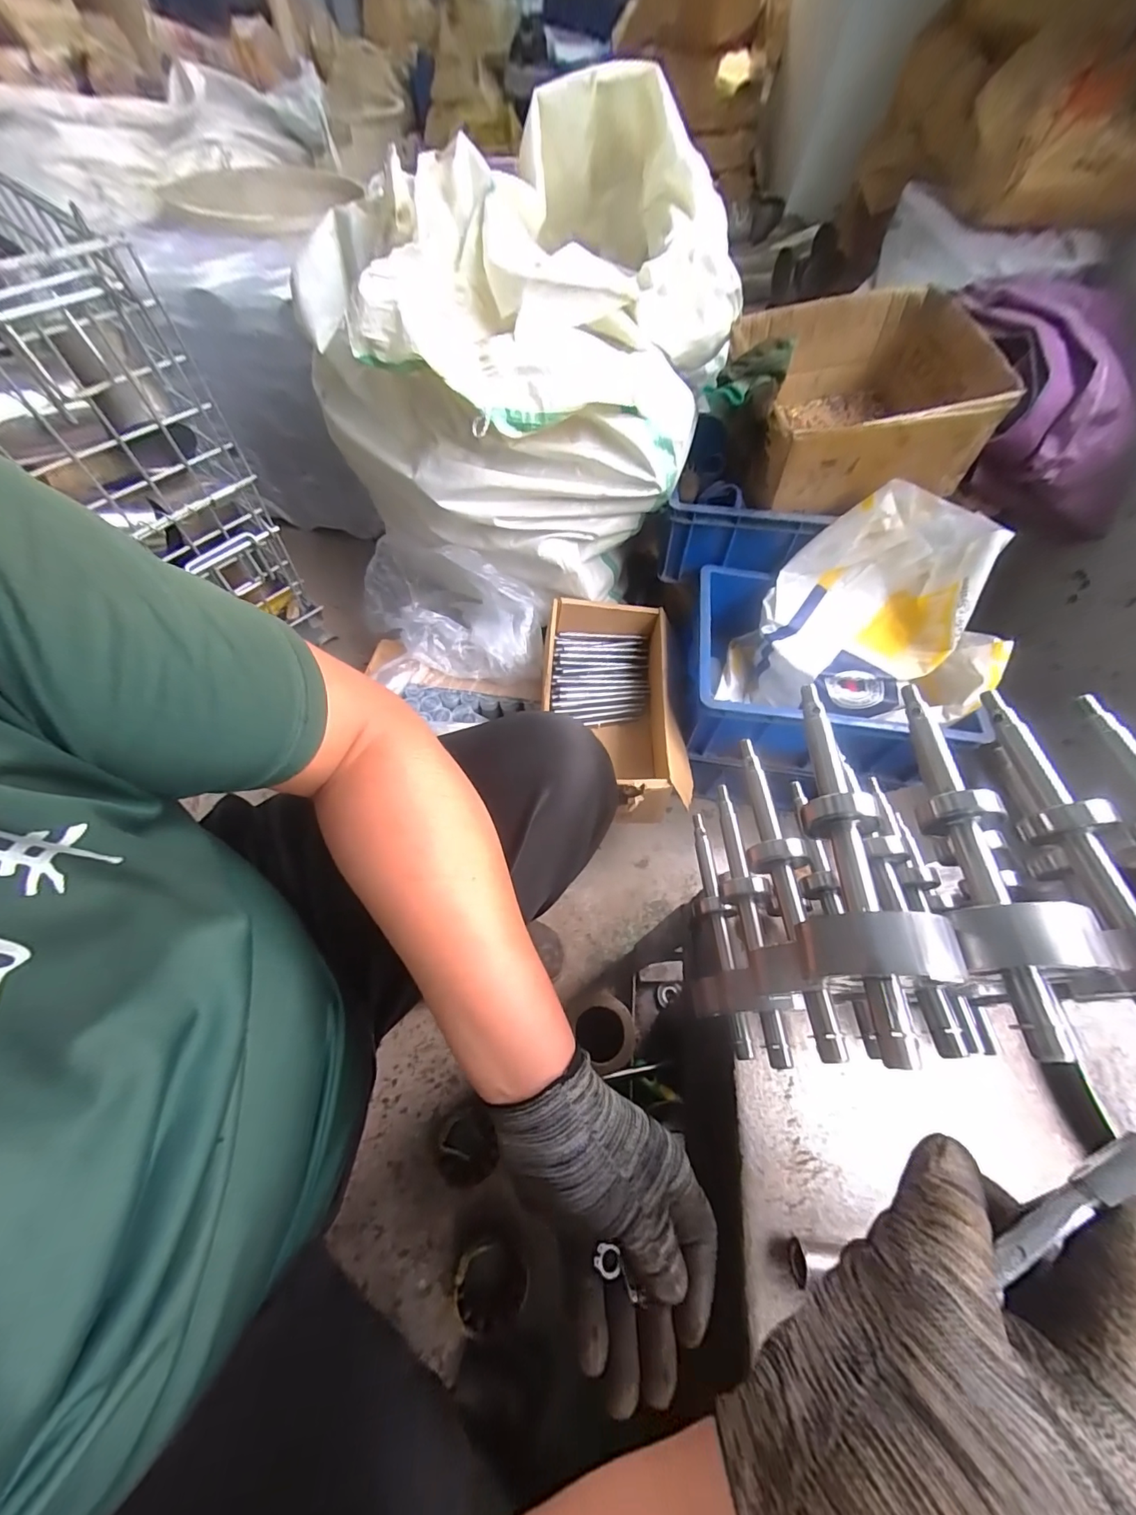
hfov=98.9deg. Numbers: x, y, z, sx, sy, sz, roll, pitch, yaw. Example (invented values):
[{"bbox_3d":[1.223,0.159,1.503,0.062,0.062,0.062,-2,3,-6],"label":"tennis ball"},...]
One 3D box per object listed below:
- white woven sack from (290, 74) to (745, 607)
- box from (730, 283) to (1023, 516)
[{"bbox_3d":[-0.078,-0.566,0.750,0.552,0.438,0.432,19,62,7],"label":"white woven sack"},{"bbox_3d":[0.408,-0.519,0.713,0.301,0.161,0.283,-2,61,-4],"label":"box"}]

